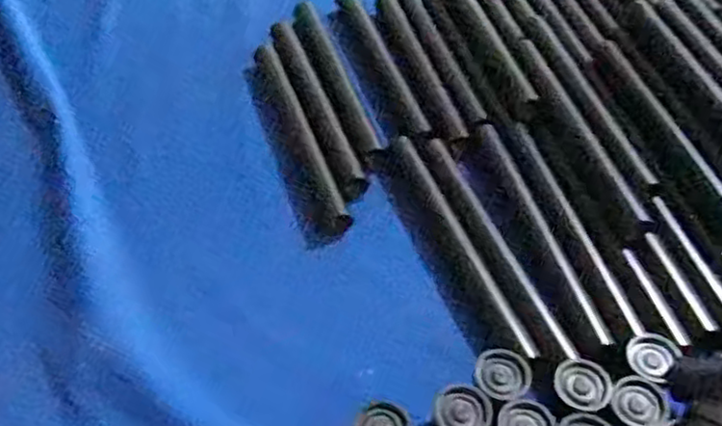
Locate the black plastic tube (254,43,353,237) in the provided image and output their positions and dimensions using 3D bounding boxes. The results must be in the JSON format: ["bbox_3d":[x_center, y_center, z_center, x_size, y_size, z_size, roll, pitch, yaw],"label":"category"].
[{"bbox_3d":[-0.056,-0.072,0.609,0.023,0.027,0.228,-15,54,-14],"label":"black plastic tube"}]

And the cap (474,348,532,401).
[{"bbox_3d":[0.093,0.105,0.454,0.035,0.004,0.035,1,51,-2],"label":"cap"}]

